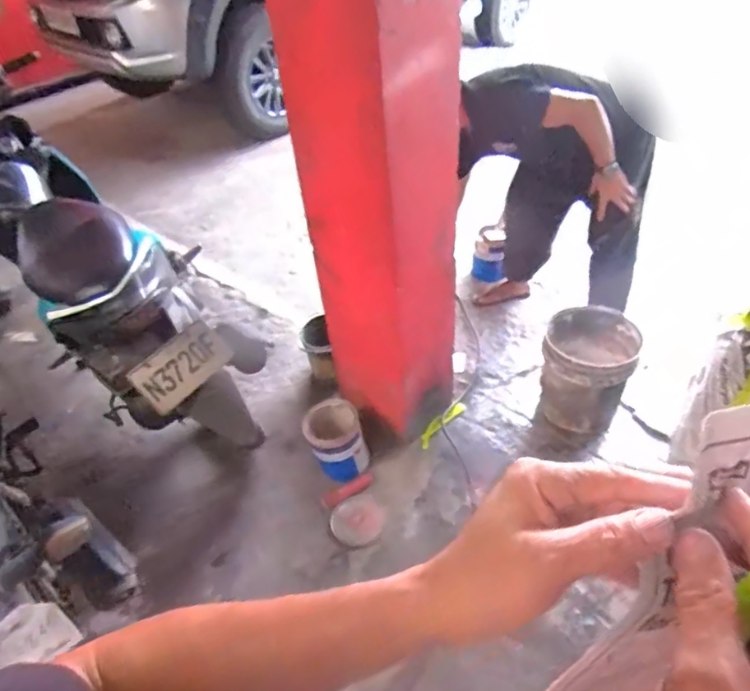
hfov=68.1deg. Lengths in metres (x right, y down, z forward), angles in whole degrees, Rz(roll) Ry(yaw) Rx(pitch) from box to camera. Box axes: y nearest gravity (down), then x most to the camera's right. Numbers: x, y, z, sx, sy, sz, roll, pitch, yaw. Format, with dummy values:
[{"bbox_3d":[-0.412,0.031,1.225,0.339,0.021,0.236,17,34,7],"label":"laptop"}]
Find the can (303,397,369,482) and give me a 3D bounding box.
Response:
[{"bbox_3d":[-0.116,0.298,1.702,0.177,0.198,0.177,-17,44,-11],"label":"can"}]

